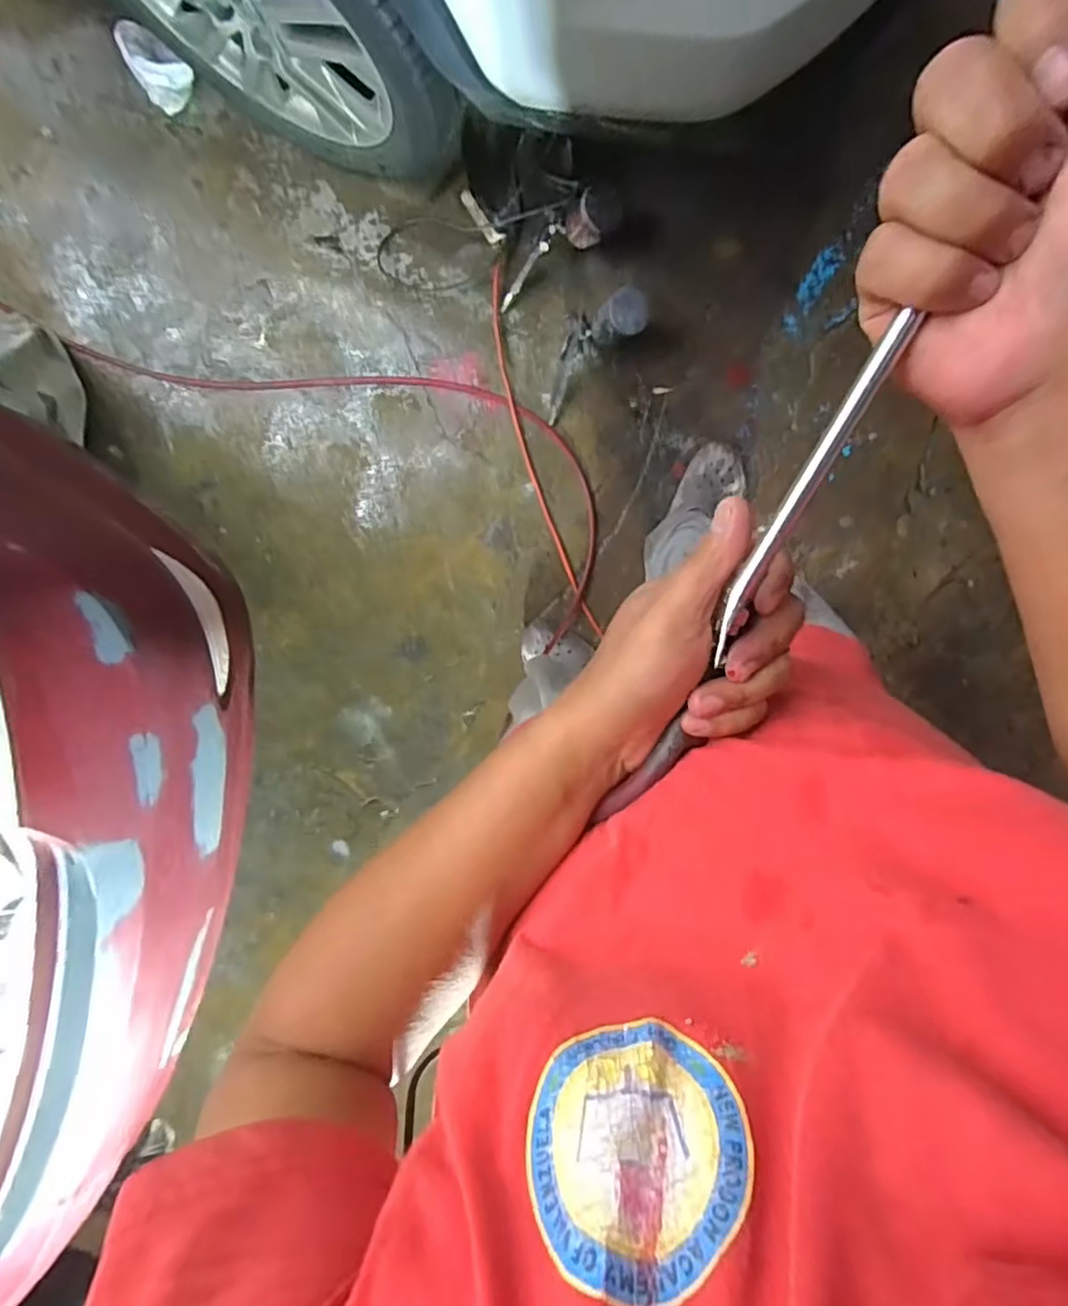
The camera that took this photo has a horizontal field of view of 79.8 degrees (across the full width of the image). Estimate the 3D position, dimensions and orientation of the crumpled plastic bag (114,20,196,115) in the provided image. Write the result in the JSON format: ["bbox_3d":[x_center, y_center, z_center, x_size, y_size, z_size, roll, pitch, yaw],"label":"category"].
[{"bbox_3d":[-0.745,-1.154,1.257,0.099,0.074,0.127,-43,94,7],"label":"crumpled plastic bag"}]

